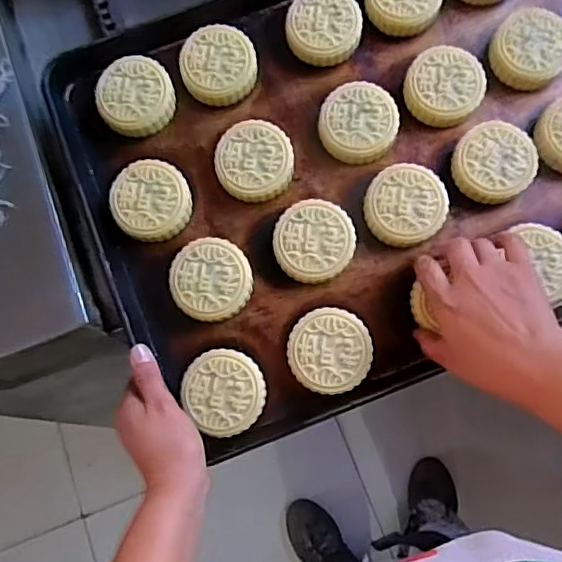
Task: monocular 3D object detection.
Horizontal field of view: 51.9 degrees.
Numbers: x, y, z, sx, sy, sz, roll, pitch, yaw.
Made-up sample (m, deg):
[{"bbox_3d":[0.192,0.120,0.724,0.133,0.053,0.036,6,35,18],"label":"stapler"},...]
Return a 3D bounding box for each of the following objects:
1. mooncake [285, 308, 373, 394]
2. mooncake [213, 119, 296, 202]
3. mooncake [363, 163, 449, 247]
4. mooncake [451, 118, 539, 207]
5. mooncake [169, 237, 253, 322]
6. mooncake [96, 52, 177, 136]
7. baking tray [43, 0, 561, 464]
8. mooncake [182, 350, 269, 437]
[{"bbox_3d":[0.042,0.061,0.497,0.068,0.030,0.069,0,69,0],"label":"mooncake"},{"bbox_3d":[-0.024,-0.108,0.527,0.068,0.030,0.068,-11,69,-4],"label":"mooncake"},{"bbox_3d":[0.111,-0.068,0.515,0.068,0.024,0.069,0,69,0],"label":"mooncake"},{"bbox_3d":[0.192,-0.107,0.519,0.070,0.027,0.067,0,69,0],"label":"mooncake"},{"bbox_3d":[-0.061,-0.001,0.509,0.068,0.028,0.067,-15,69,-5],"label":"mooncake"},{"bbox_3d":[-0.135,-0.172,0.540,0.069,0.026,0.069,-39,83,-4],"label":"mooncake"},{"bbox_3d":[0.118,-0.128,0.532,0.583,0.033,0.397,-21,80,-1],"label":"baking tray"},{"bbox_3d":[-0.047,0.092,0.486,0.062,0.020,0.069,-35,72,-12],"label":"mooncake"}]

